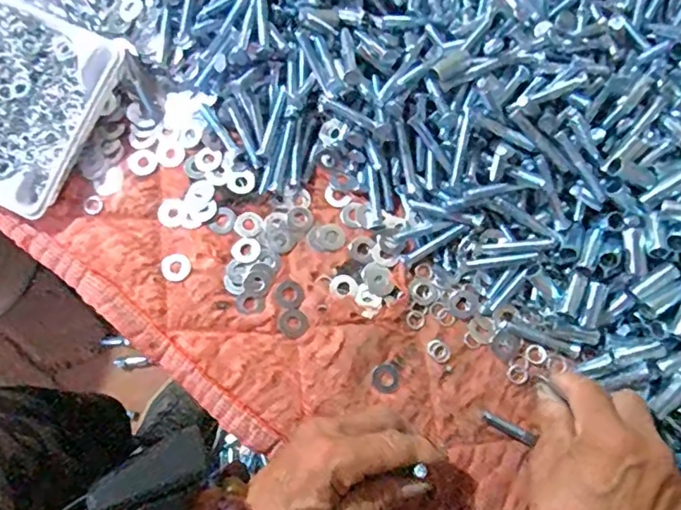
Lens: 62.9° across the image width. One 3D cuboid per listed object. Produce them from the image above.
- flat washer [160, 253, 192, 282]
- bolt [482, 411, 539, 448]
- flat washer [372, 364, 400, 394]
[{"bbox_3d":[-0.128,0.009,0.433,0.022,0.004,0.023,0,77,0],"label":"flat washer"},{"bbox_3d":[0.125,0.129,0.413,0.042,0.005,0.009,27,79,6],"label":"bolt"},{"bbox_3d":[0.035,0.095,0.423,0.021,0.008,0.021,-1,70,2],"label":"flat washer"}]

